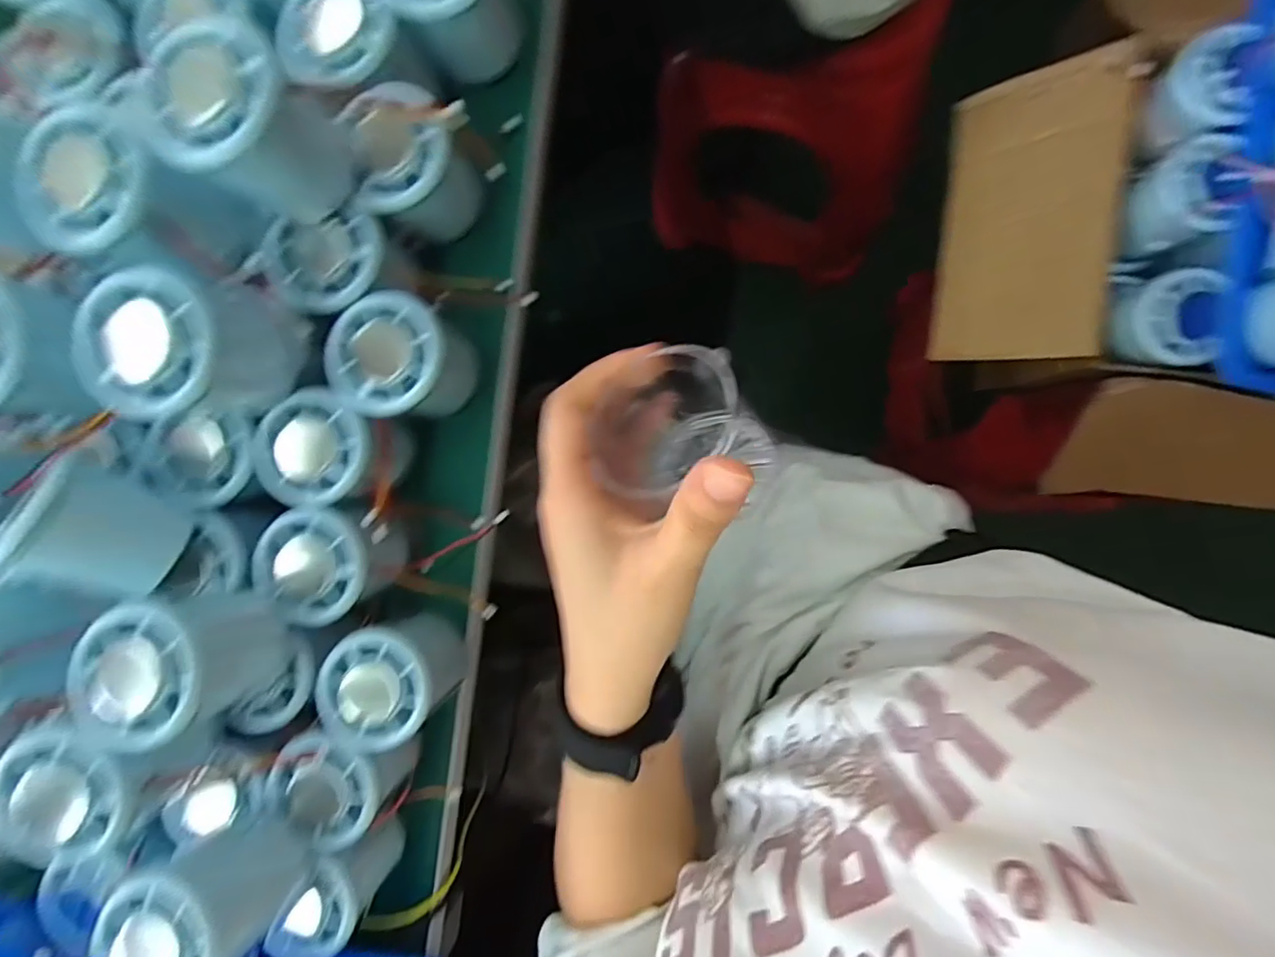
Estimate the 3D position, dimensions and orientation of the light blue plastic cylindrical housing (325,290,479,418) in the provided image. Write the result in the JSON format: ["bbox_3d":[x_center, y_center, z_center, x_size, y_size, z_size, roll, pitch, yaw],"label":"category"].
[{"bbox_3d":[-0.121,-0.059,0.301,0.056,0.053,0.061,3,91,7],"label":"light blue plastic cylindrical housing"}]

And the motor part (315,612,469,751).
[{"bbox_3d":[-0.129,0.105,0.307,0.055,0.058,0.058,-20,88,7],"label":"motor part"}]

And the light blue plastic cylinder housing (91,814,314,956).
[{"bbox_3d":[-0.193,0.192,0.256,0.058,0.063,0.055,9,92,7],"label":"light blue plastic cylinder housing"}]

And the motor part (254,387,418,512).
[{"bbox_3d":[-0.156,-0.015,0.304,0.061,0.052,0.055,1,91,7],"label":"motor part"}]

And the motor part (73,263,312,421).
[{"bbox_3d":[-0.190,-0.055,0.250,0.052,0.066,0.059,8,92,7],"label":"motor part"}]

